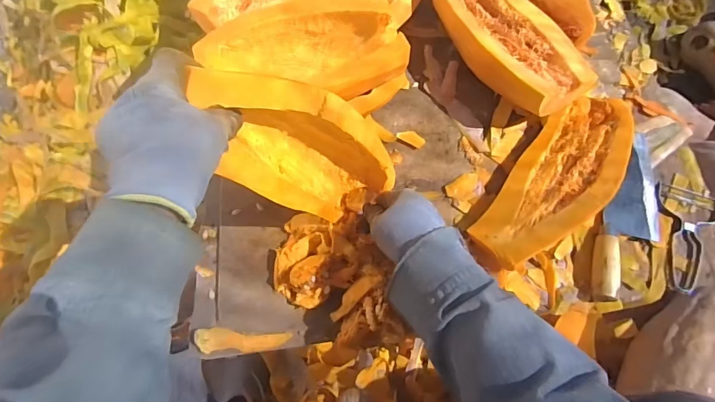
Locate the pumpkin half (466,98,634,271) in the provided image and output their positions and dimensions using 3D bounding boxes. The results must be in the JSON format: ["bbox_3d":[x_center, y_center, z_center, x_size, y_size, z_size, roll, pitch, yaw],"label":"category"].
[{"bbox_3d":[0.262,-0.017,0.553,0.117,0.056,0.273,30,69,38],"label":"pumpkin half"}]

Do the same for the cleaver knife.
[{"bbox_3d":[0.375,0.024,0.577,0.077,0.029,0.259,31,71,8],"label":"cleaver knife"}]

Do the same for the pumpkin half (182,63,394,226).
[{"bbox_3d":[-0.046,-0.048,0.428,0.081,0.269,0.086,-17,67,26],"label":"pumpkin half"}]

